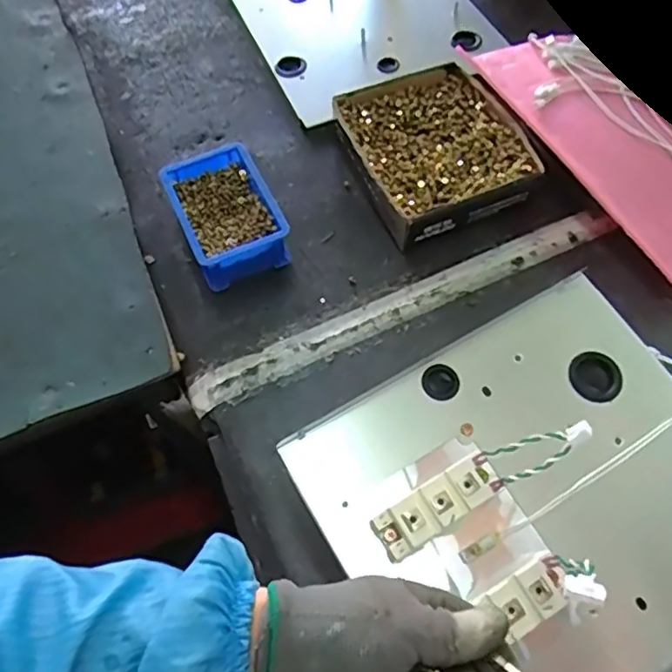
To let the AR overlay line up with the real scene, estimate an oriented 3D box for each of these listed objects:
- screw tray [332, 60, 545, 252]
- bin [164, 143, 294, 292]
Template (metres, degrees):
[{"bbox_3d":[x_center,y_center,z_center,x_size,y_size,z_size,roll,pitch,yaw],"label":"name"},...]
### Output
[{"bbox_3d":[0.112,-0.211,0.696,0.184,0.052,0.208,-20,60,-7],"label":"screw tray"},{"bbox_3d":[-0.118,-0.130,0.658,0.099,0.058,0.148,-24,60,-10],"label":"bin"}]

